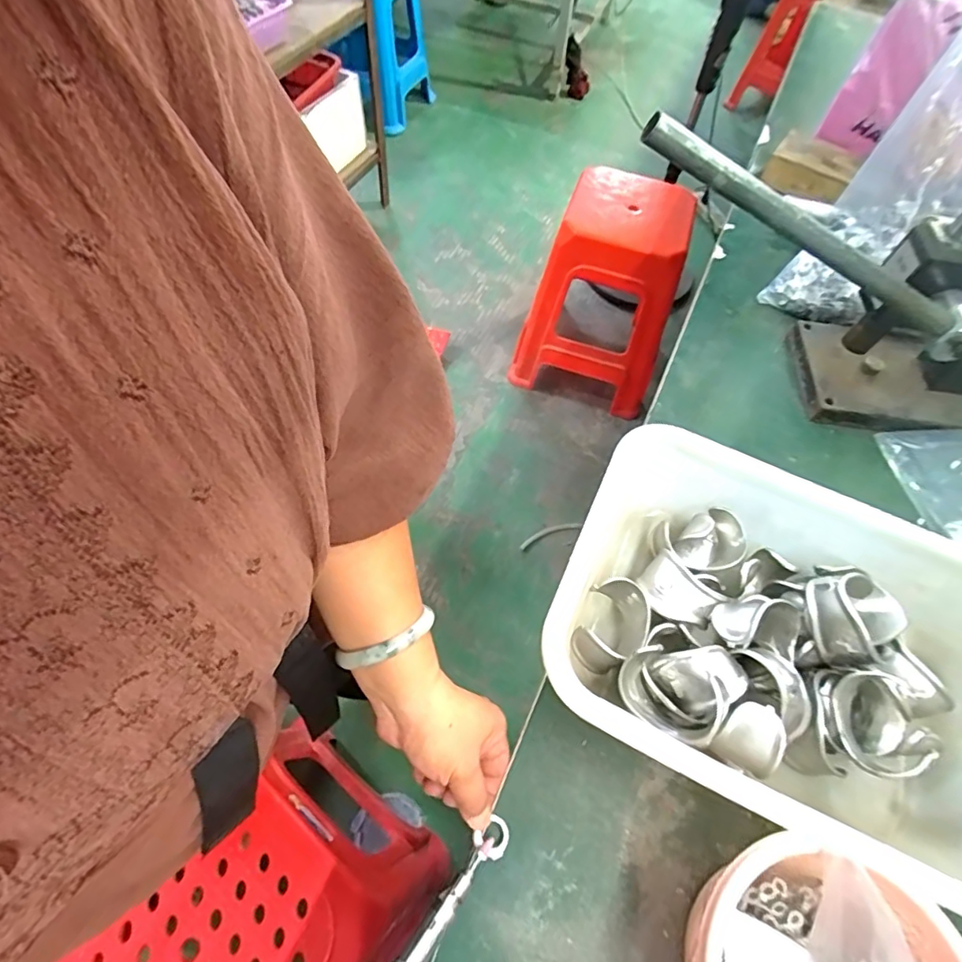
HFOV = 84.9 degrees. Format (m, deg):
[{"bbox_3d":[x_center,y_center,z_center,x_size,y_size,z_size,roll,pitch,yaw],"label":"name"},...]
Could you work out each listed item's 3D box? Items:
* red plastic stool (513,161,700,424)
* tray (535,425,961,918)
[{"bbox_3d":[0.333,-0.480,1.403,0.363,0.509,0.315,22,59,9],"label":"red plastic stool"},{"bbox_3d":[0.221,0.121,0.396,0.323,0.087,0.241,24,59,10],"label":"tray"}]

